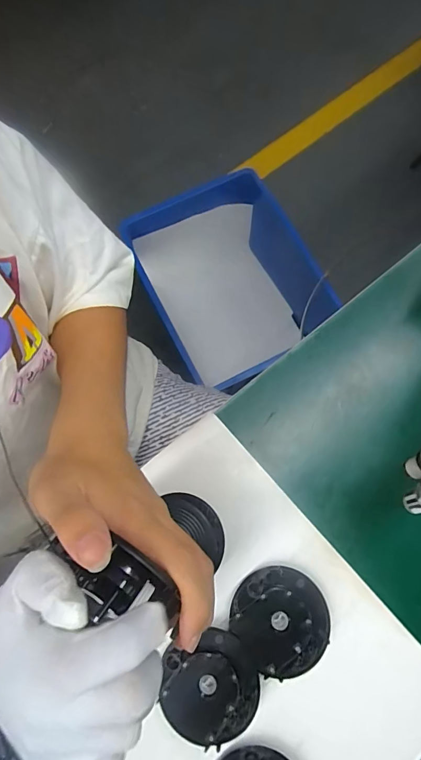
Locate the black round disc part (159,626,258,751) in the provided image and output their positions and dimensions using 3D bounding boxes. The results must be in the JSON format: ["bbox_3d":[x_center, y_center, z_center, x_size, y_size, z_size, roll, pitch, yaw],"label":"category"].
[{"bbox_3d":[-0.003,0.292,0.367,0.088,0.010,0.092,0,75,1],"label":"black round disc part"}]

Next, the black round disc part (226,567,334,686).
[{"bbox_3d":[0.071,0.237,0.384,0.089,0.013,0.092,0,75,1],"label":"black round disc part"}]

